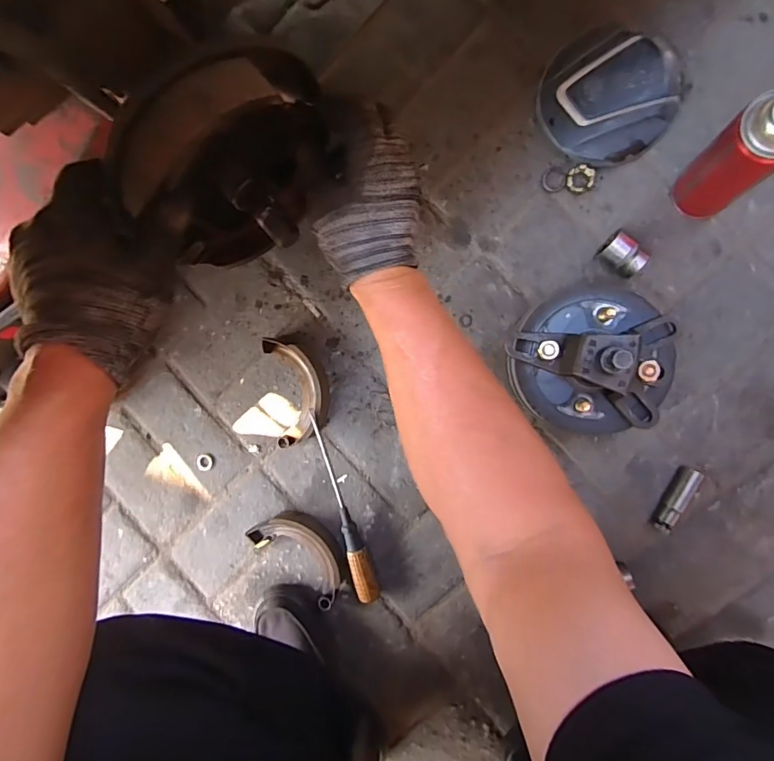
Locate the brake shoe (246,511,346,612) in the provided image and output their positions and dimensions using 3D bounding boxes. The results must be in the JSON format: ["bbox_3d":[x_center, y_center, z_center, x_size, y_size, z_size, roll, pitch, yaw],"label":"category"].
[{"bbox_3d":[-0.110,0.223,0.598,0.136,0.027,0.082,33,97,7],"label":"brake shoe"}]

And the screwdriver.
[{"bbox_3d":[-0.052,0.159,0.584,0.028,0.036,0.248,-15,90,10],"label":"screwdriver"}]

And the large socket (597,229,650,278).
[{"bbox_3d":[0.270,-0.143,0.526,0.049,0.039,0.036,38,98,6],"label":"large socket"}]

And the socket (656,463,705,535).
[{"bbox_3d":[0.333,0.137,0.525,0.020,0.020,0.079,23,96,8],"label":"socket"}]

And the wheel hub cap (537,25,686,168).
[{"bbox_3d":[0.247,-0.316,0.511,0.146,0.034,0.134,0,92,9],"label":"wheel hub cap"}]

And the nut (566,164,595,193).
[{"bbox_3d":[0.223,-0.233,0.528,0.028,0.016,0.029,0,92,9],"label":"nut"}]

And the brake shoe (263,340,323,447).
[{"bbox_3d":[-0.114,0.014,0.582,0.067,0.033,0.136,-8,91,10],"label":"brake shoe"}]

